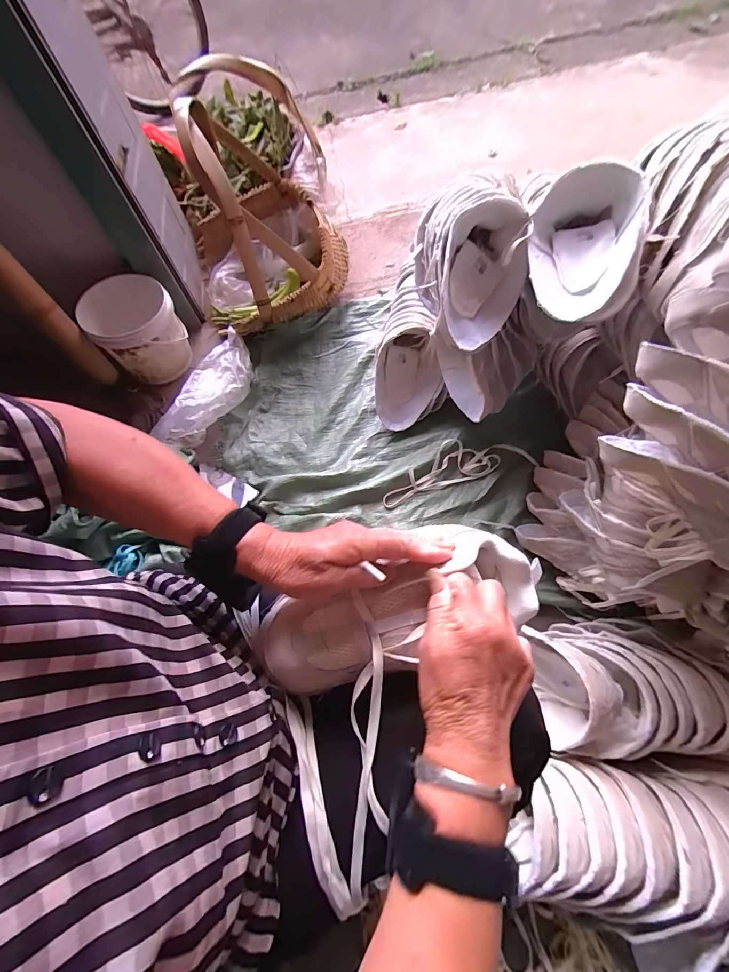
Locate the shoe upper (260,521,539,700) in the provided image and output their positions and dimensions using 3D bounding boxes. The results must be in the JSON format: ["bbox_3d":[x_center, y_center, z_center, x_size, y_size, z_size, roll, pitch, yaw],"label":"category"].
[{"bbox_3d":[0.029,0.107,0.324,0.245,0.061,0.109,-21,65,-8],"label":"shoe upper"}]

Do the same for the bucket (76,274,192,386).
[{"bbox_3d":[-0.517,-0.354,0.863,0.179,0.173,0.164,-2,67,4],"label":"bucket"}]

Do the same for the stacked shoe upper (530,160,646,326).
[{"bbox_3d":[0.300,-0.343,0.519,0.123,0.079,0.226,15,69,11],"label":"stacked shoe upper"}]

